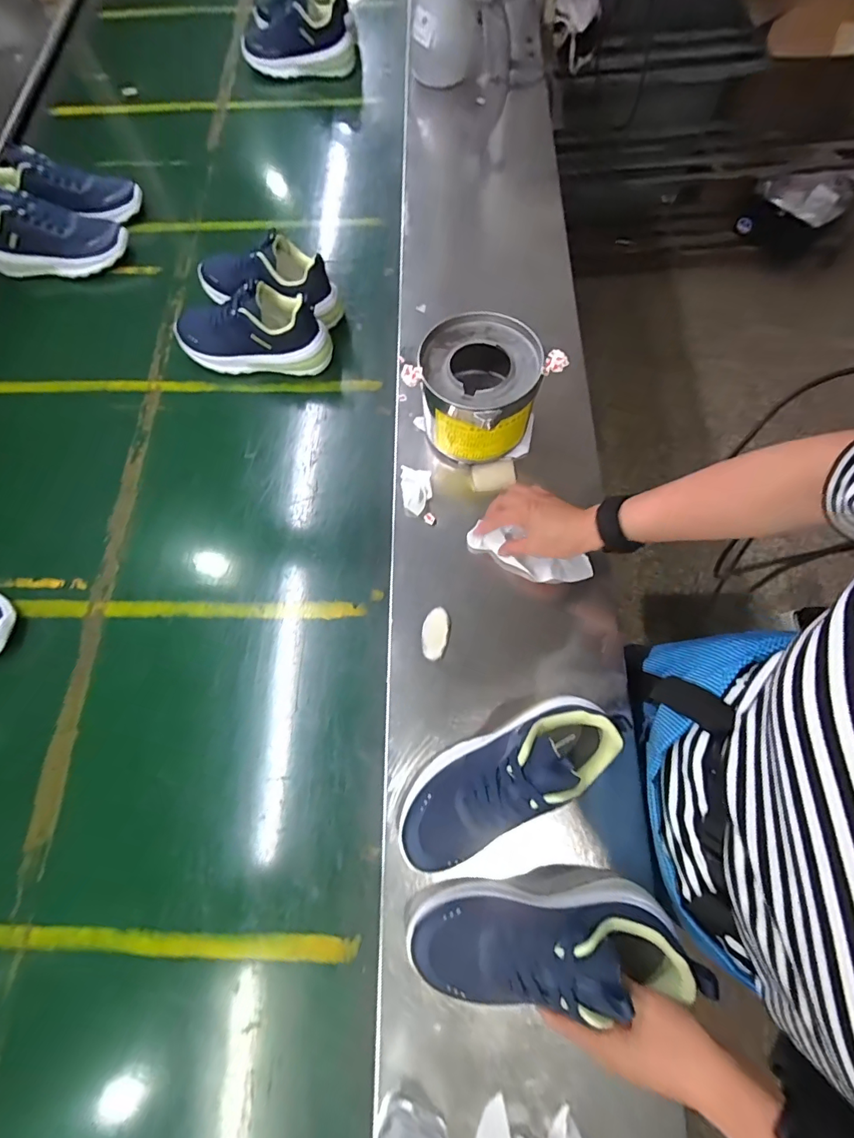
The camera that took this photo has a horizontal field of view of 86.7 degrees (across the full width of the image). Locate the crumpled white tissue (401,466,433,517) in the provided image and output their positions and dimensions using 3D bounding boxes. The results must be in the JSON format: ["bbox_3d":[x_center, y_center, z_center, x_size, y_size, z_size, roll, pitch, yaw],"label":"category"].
[{"bbox_3d":[-0.013,-0.098,0.569,0.038,0.024,0.060,-3,72,2],"label":"crumpled white tissue"}]

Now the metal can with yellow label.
[{"bbox_3d":[0.059,-0.212,0.558,0.133,0.118,0.144,-1,73,3],"label":"metal can with yellow label"}]

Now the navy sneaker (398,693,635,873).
[{"bbox_3d":[0.071,0.193,0.417,0.232,0.091,0.079,-32,74,3],"label":"navy sneaker"}]

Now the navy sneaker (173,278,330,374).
[{"bbox_3d":[-0.259,-0.347,0.652,0.229,0.101,0.086,6,73,5],"label":"navy sneaker"}]

